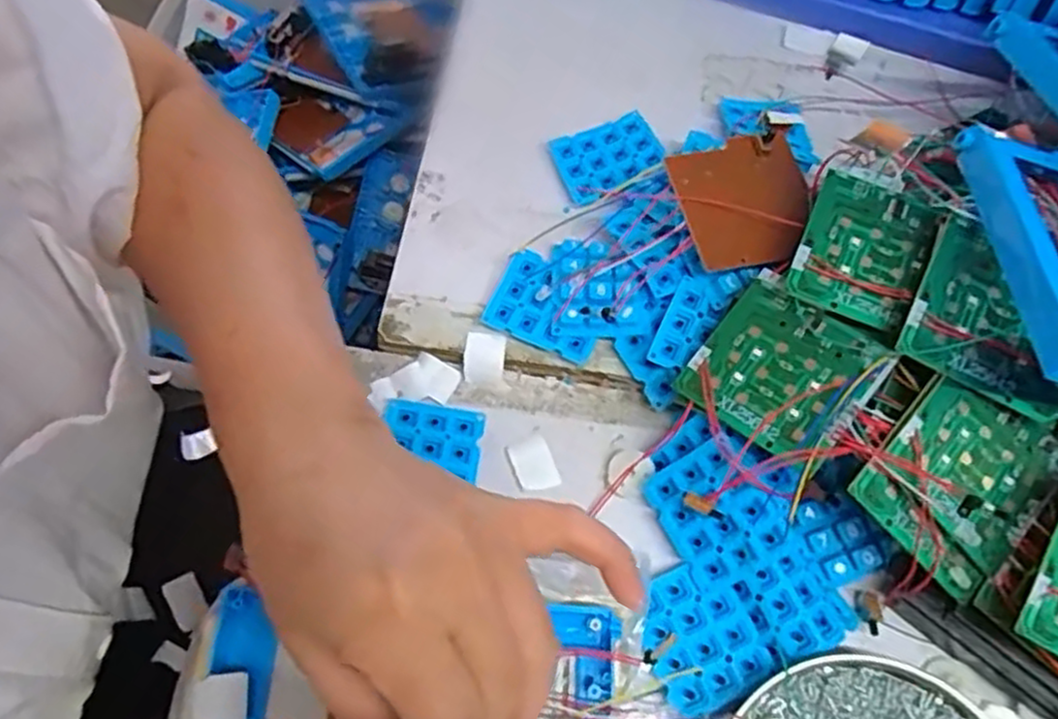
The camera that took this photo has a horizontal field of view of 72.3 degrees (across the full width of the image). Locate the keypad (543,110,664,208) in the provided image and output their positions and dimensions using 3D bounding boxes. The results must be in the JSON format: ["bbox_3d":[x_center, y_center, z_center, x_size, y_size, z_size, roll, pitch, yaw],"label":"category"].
[{"bbox_3d":[0.046,-0.119,0.422,0.058,0.005,0.048,-24,62,3],"label":"keypad"}]

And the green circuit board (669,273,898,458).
[{"bbox_3d":[0.113,0.005,0.327,0.071,0.006,0.068,35,81,30],"label":"green circuit board"}]

